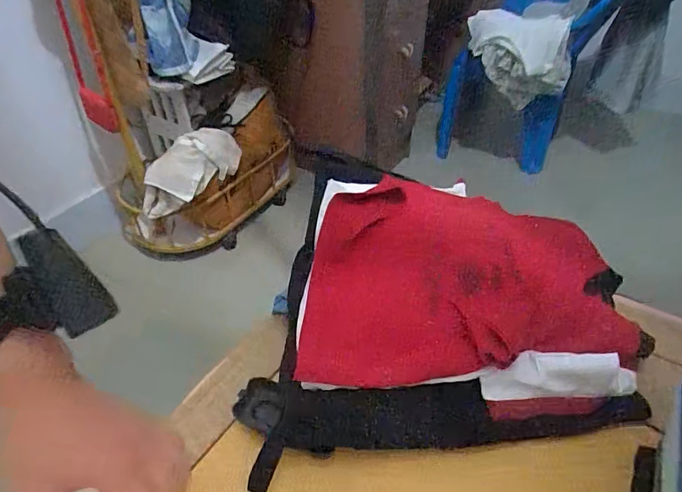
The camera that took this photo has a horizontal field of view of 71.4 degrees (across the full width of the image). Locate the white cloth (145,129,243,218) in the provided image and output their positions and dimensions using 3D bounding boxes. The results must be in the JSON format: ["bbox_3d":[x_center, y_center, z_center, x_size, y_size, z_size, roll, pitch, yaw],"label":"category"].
[{"bbox_3d":[-0.368,-0.181,1.213,0.120,0.164,0.249,27,49,26],"label":"white cloth"}]

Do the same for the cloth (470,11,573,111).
[{"bbox_3d":[0.556,-0.591,1.508,0.326,0.260,0.120,16,45,17],"label":"cloth"}]

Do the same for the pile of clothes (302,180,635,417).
[{"bbox_3d":[0.149,0.035,0.568,0.364,0.079,0.312,5,43,6],"label":"pile of clothes"}]

